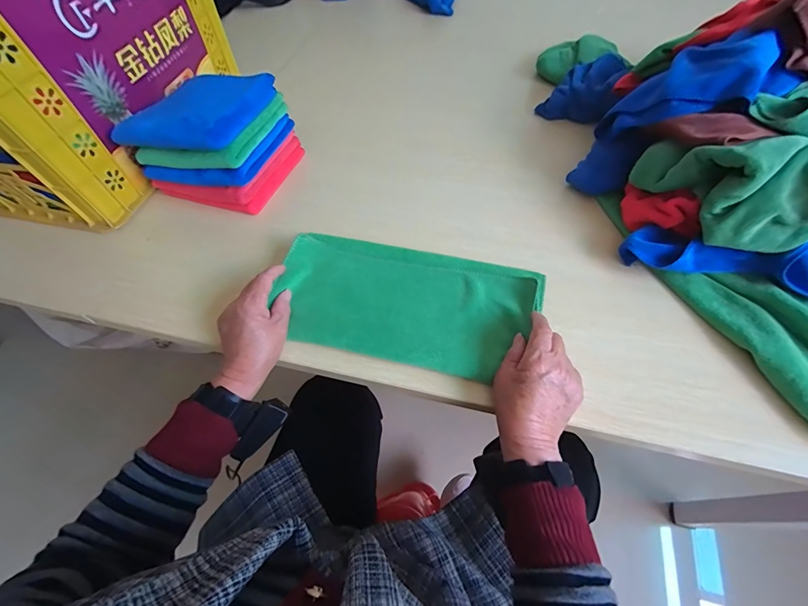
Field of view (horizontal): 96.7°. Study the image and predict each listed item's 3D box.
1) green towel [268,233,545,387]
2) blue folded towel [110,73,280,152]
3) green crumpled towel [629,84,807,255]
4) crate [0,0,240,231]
[{"bbox_3d":[-0.002,-0.007,0.450,0.312,0.021,0.167,11,60,10],"label":"green towel"},{"bbox_3d":[-0.296,-0.283,0.511,0.179,0.039,0.173,16,61,12],"label":"blue folded towel"},{"bbox_3d":[0.445,-0.175,0.418,0.242,0.086,0.183,-24,61,-12],"label":"green crumpled towel"},{"bbox_3d":[-0.570,-0.390,0.569,0.391,0.281,0.453,9,60,8],"label":"crate"}]

